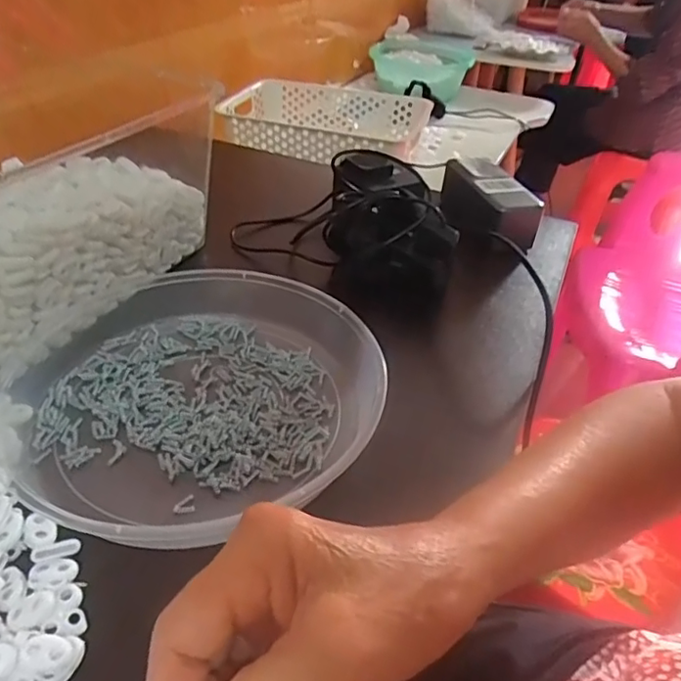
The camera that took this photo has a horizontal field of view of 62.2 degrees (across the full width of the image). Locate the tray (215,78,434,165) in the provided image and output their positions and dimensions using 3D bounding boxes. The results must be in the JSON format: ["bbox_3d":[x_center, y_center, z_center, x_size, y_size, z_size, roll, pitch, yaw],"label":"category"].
[{"bbox_3d":[-0.034,-0.346,0.915,0.324,0.069,0.215,13,39,10],"label":"tray"}]

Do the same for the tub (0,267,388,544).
[{"bbox_3d":[-0.096,0.028,0.371,0.238,0.035,0.223,2,37,-1],"label":"tub"}]

